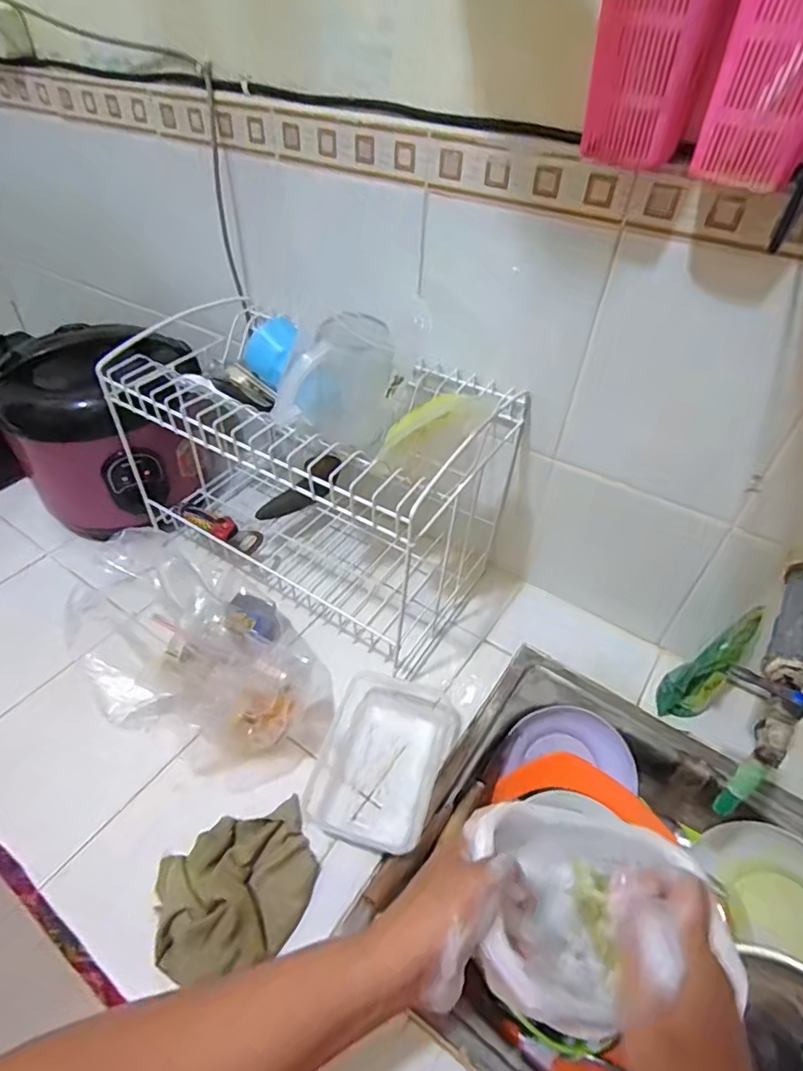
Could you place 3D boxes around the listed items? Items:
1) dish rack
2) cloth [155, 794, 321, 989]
[{"bbox_3d":[-0.110,-0.074,0.732,0.439,0.309,0.261,25,48,22],"label":"dish rack"},{"bbox_3d":[-0.152,0.320,0.508,0.139,0.048,0.122,-11,45,-14],"label":"cloth"}]

